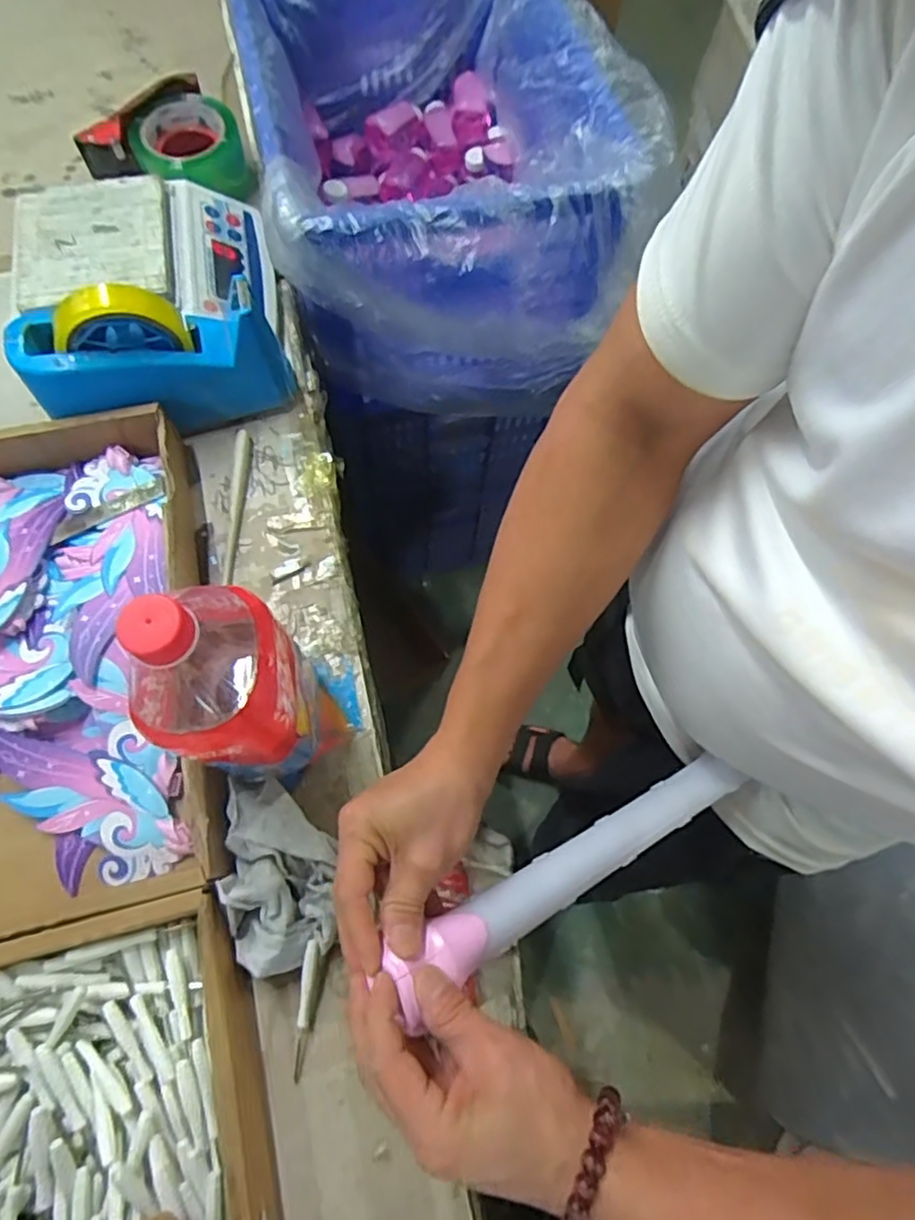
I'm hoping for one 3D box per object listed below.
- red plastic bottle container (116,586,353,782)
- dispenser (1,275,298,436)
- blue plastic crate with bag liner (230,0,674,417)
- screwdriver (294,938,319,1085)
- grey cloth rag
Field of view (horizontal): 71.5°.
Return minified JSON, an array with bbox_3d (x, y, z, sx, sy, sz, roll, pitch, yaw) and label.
[{"bbox_3d":[-0.140,0.045,0.387,0.097,0.216,0.091,-33,73,-15],"label":"red plastic bottle container"},{"bbox_3d":[-0.251,-0.211,0.535,0.204,0.121,0.077,-6,68,-6],"label":"dispenser"},{"bbox_3d":[-0.027,-0.522,0.761,0.377,0.260,0.549,-11,69,-7],"label":"blue plastic crate with bag liner"},{"bbox_3d":[-0.098,0.258,0.412,0.009,0.011,0.081,5,82,-1],"label":"screwdriver"},{"bbox_3d":[-0.120,0.175,0.429,0.069,0.045,0.120,-4,68,-4],"label":"grey cloth rag"}]

